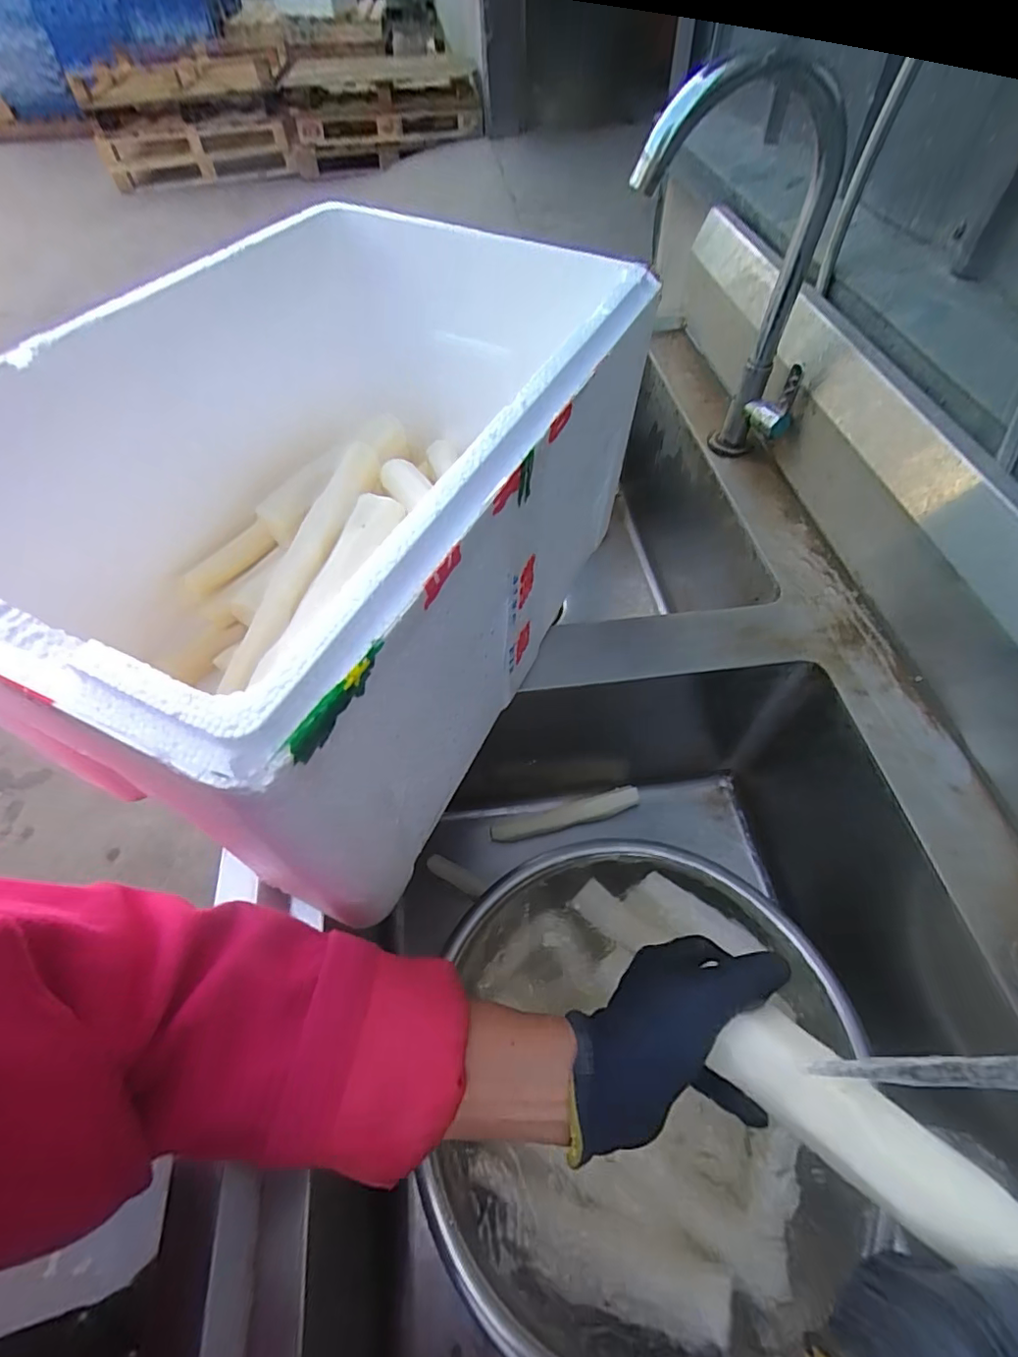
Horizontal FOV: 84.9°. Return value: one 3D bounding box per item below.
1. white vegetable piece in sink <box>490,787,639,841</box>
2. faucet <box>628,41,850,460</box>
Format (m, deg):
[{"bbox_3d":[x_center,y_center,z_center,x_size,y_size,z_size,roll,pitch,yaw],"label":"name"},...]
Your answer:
[{"bbox_3d":[0.065,0.158,0.640,0.171,0.016,0.026,-14,57,-6],"label":"white vegetable piece in sink"},{"bbox_3d":[0.213,-0.384,0.557,0.190,0.307,0.094,8,57,9],"label":"faucet"}]

